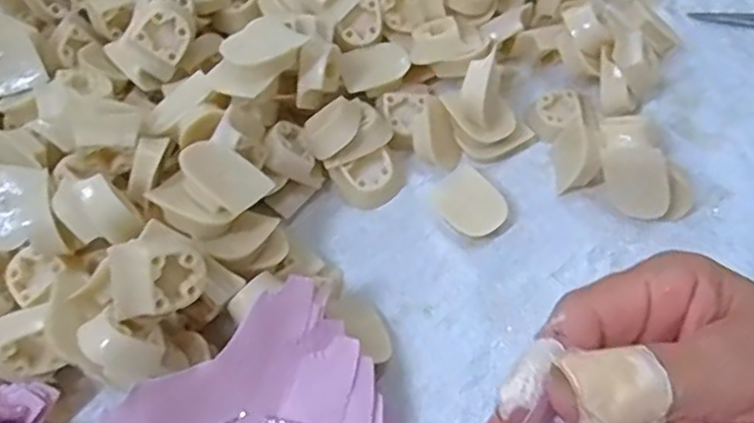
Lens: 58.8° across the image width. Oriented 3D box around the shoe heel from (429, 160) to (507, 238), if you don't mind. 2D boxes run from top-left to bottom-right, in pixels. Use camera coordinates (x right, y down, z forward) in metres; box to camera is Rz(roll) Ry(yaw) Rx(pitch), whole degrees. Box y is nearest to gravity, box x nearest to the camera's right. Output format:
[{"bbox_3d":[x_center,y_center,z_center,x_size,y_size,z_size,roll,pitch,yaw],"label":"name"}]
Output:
[{"bbox_3d":[0.058,-0.004,0.417,0.037,0.014,0.044,-40,65,-18],"label":"shoe heel"}]

